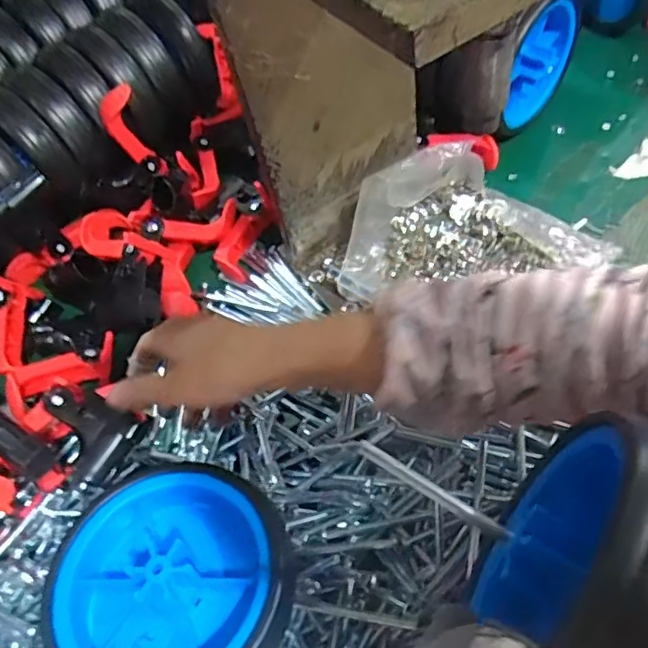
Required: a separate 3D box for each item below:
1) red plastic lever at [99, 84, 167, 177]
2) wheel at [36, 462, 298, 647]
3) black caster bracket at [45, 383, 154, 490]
[{"bbox_3d":[-0.188,-0.184,0.582,0.038,0.092,0.014,-28,44,-9],"label":"red plastic lever"},{"bbox_3d":[-0.082,0.142,0.327,0.126,0.043,0.123,15,61,19],"label":"wheel"},{"bbox_3d":[-0.178,0.084,0.449,0.069,0.040,0.065,21,62,16],"label":"black caster bracket"}]

